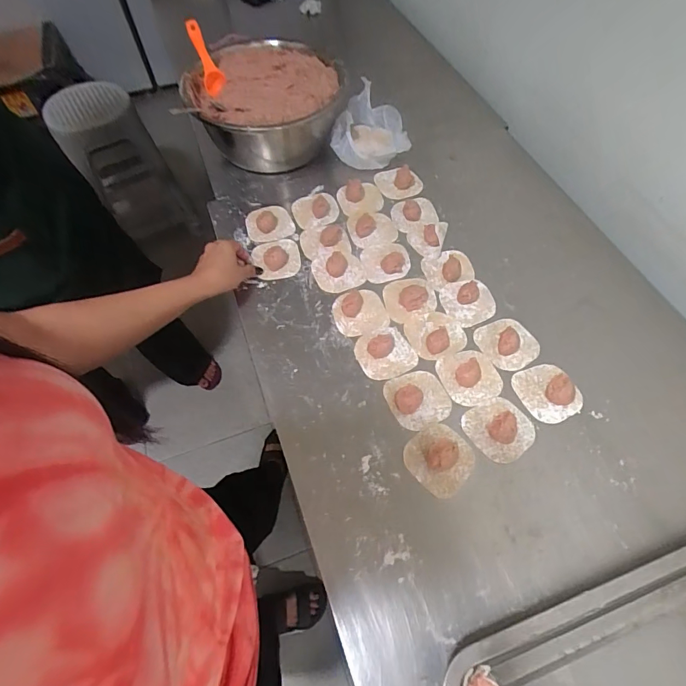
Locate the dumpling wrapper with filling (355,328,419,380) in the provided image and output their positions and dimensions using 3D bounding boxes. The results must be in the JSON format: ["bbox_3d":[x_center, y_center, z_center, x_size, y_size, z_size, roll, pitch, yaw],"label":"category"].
[{"bbox_3d":[0.059,0.009,0.588,0.076,0.024,0.076,0,61,1],"label":"dumpling wrapper with filling"}]

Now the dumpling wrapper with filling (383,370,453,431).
[{"bbox_3d":[0.100,0.070,0.552,0.077,0.020,0.075,0,61,1],"label":"dumpling wrapper with filling"}]

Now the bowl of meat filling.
[{"bbox_3d":[-0.140,-0.431,0.783,0.261,0.120,0.287,0,61,1],"label":"bowl of meat filling"}]

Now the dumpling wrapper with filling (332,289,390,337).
[{"bbox_3d":[0.025,-0.048,0.625,0.077,0.016,0.073,0,61,1],"label":"dumpling wrapper with filling"}]

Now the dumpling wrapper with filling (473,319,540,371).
[{"bbox_3d":[0.232,-0.003,0.591,0.076,0.020,0.076,0,61,1],"label":"dumpling wrapper with filling"}]

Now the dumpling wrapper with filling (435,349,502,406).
[{"bbox_3d":[0.173,0.041,0.567,0.076,0.019,0.077,-21,63,-10],"label":"dumpling wrapper with filling"}]

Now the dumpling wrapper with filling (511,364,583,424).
[{"bbox_3d":[0.269,0.061,0.551,0.069,0.024,0.078,-23,63,-11],"label":"dumpling wrapper with filling"}]

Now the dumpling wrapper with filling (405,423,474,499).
[{"bbox_3d":[0.119,0.138,0.514,0.076,0.017,0.077,38,69,19],"label":"dumpling wrapper with filling"}]

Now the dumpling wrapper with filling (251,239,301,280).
[{"bbox_3d":[-0.108,-0.136,0.681,0.072,0.018,0.078,-9,62,-4],"label":"dumpling wrapper with filling"}]

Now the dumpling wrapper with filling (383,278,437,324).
[{"bbox_3d":[0.102,-0.069,0.634,0.076,0.016,0.076,-7,61,-3],"label":"dumpling wrapper with filling"}]

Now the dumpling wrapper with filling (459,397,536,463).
[{"bbox_3d":[0.199,0.104,0.530,0.074,0.020,0.077,0,61,1],"label":"dumpling wrapper with filling"}]

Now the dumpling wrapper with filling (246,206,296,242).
[{"bbox_3d":[-0.124,-0.201,0.715,0.078,0.018,0.069,-18,63,-8],"label":"dumpling wrapper with filling"}]

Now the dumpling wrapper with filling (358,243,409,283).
[{"bbox_3d":[0.069,-0.134,0.672,0.077,0.021,0.072,-13,62,-6],"label":"dumpling wrapper with filling"}]

